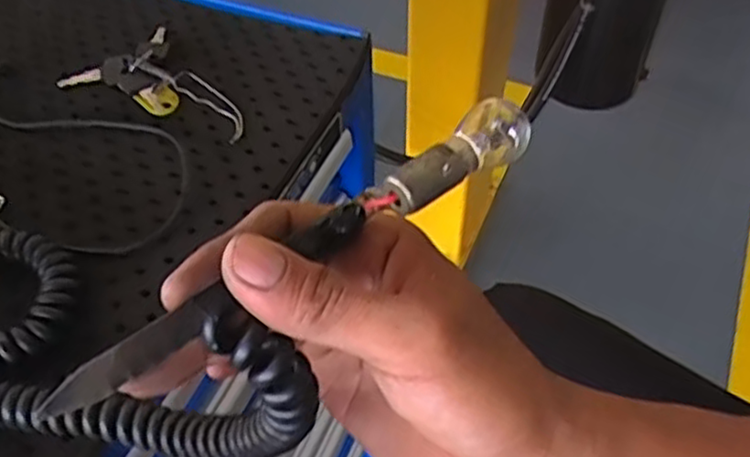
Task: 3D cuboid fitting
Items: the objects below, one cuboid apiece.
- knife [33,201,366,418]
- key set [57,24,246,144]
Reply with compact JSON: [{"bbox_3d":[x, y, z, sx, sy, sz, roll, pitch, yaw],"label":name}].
[{"bbox_3d":[-0.048,0.023,0.223,0.115,0.011,0.011,-33,55,-27],"label":"knife"},{"bbox_3d":[-0.148,-0.090,0.459,0.080,0.017,0.127,-29,53,-21],"label":"key set"}]

